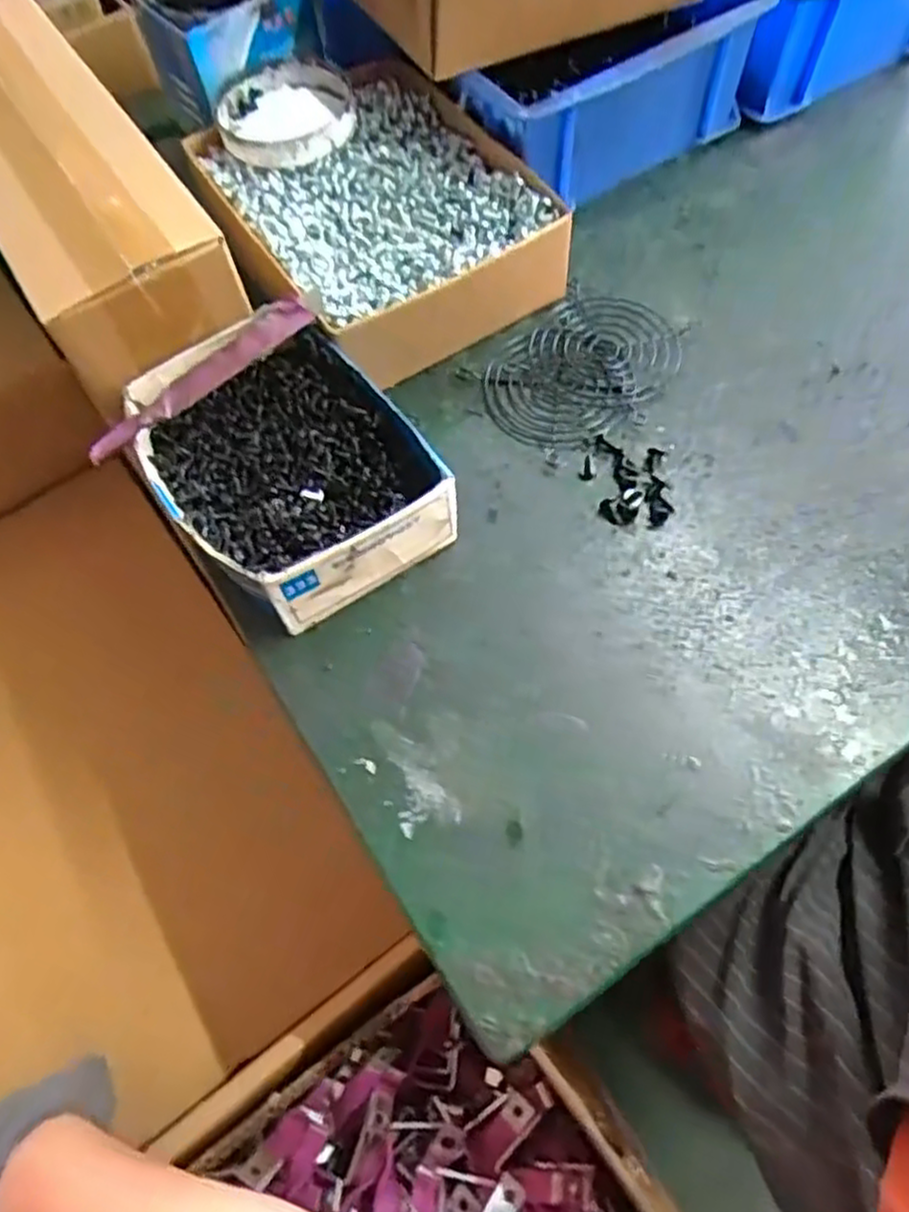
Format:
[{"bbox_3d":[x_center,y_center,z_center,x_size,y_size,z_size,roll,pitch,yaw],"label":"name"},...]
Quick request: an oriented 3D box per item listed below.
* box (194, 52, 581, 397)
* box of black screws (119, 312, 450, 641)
[{"bbox_3d":[-0.052,-0.247,0.466,0.161,0.066,0.221,-32,66,-12],"label":"box"},{"bbox_3d":[-0.091,-0.074,0.391,0.122,0.056,0.162,-34,66,-13],"label":"box of black screws"}]

